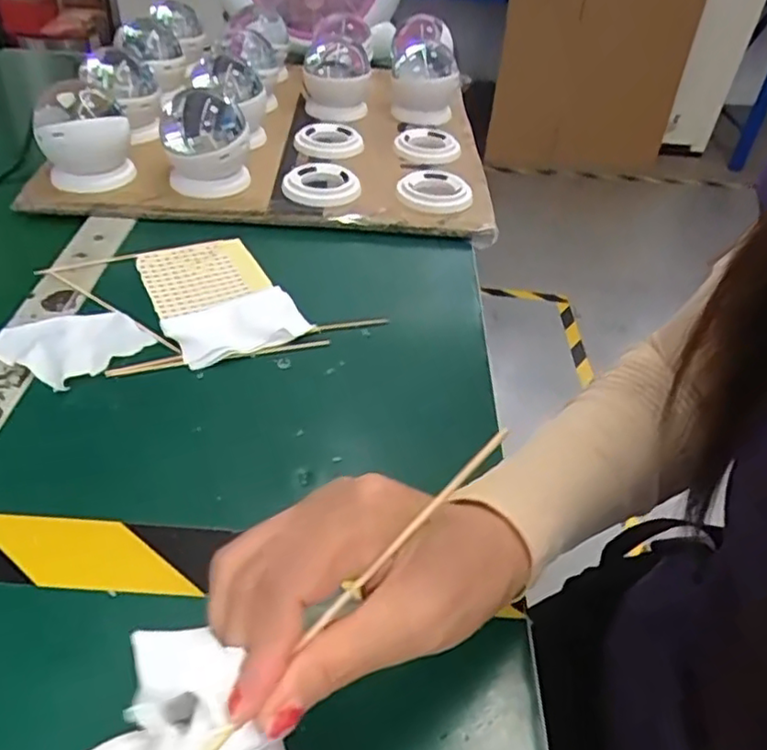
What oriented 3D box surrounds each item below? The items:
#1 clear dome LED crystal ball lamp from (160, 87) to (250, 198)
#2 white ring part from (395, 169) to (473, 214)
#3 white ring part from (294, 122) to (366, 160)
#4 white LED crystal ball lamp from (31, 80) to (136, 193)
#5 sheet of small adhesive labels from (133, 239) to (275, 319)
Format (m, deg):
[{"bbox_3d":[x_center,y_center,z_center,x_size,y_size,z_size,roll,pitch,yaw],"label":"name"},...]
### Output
[{"bbox_3d":[-0.154,-0.199,0.569,0.072,0.077,0.080,-3,43,-12],"label":"clear dome LED crystal ball lamp"},{"bbox_3d":[0.046,-0.171,0.604,0.064,0.009,0.076,36,53,24],"label":"white ring part"},{"bbox_3d":[-0.058,-0.251,0.689,0.076,0.015,0.076,3,41,-3],"label":"white ring part"},{"bbox_3d":[-0.260,-0.210,0.565,0.072,0.073,0.071,-11,45,-19],"label":"white LED crystal ball lamp"},{"bbox_3d":[-0.144,-0.081,0.521,0.092,0.007,0.062,-20,65,-30],"label":"sheet of small adhesive labels"}]

